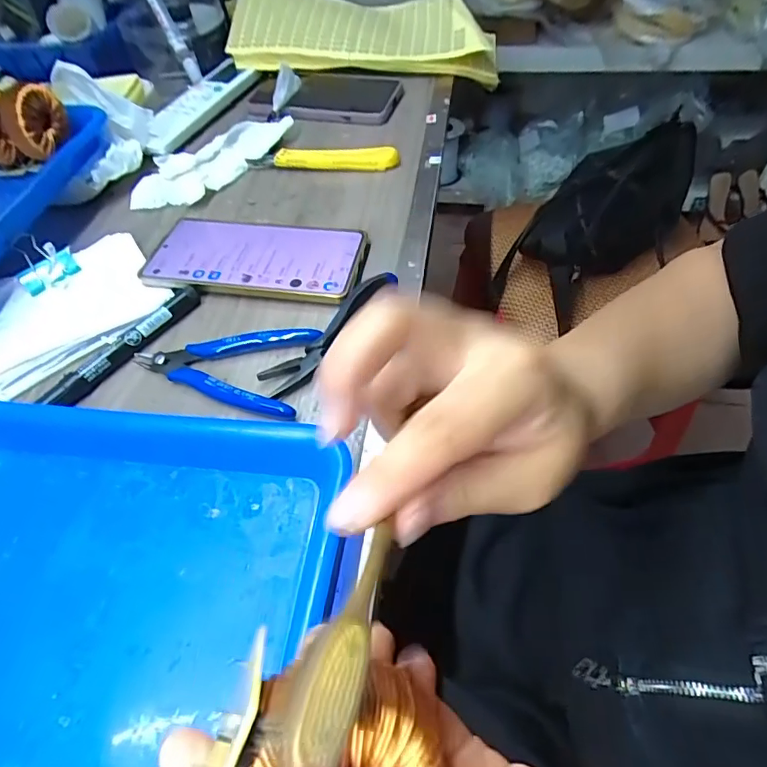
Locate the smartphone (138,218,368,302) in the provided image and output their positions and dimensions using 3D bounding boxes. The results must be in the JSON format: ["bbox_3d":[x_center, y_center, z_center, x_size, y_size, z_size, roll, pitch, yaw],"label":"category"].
[{"bbox_3d":[-0.099,-0.099,0.381,0.165,0.011,0.082,3,54,7],"label":"smartphone"}]

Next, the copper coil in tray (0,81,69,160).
[{"bbox_3d":[-0.297,-0.226,0.418,0.029,0.049,0.047,-1,50,2],"label":"copper coil in tray"}]

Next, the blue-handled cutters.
[{"bbox_3d":[-0.106,-0.013,0.325,0.118,0.019,0.063,8,55,11],"label":"blue-handled cutters"}]

